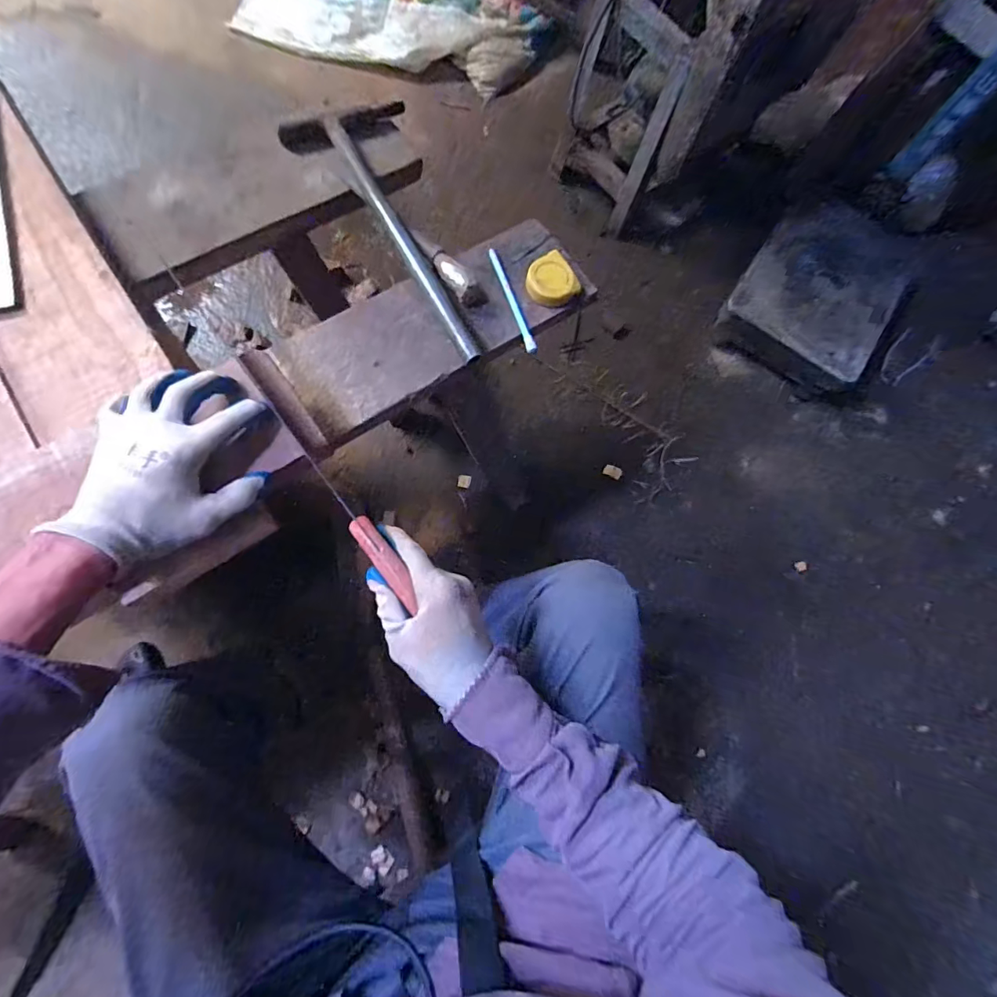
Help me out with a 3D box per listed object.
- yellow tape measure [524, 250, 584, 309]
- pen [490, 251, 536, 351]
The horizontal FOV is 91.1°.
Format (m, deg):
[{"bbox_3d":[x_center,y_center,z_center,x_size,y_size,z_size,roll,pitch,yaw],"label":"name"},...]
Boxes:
[{"bbox_3d":[0.062,-0.257,0.579,0.055,0.016,0.058,-31,80,-12],"label":"yellow tape measure"},{"bbox_3d":[0.017,-0.230,0.573,0.013,0.009,0.137,-17,78,-10],"label":"pen"}]

